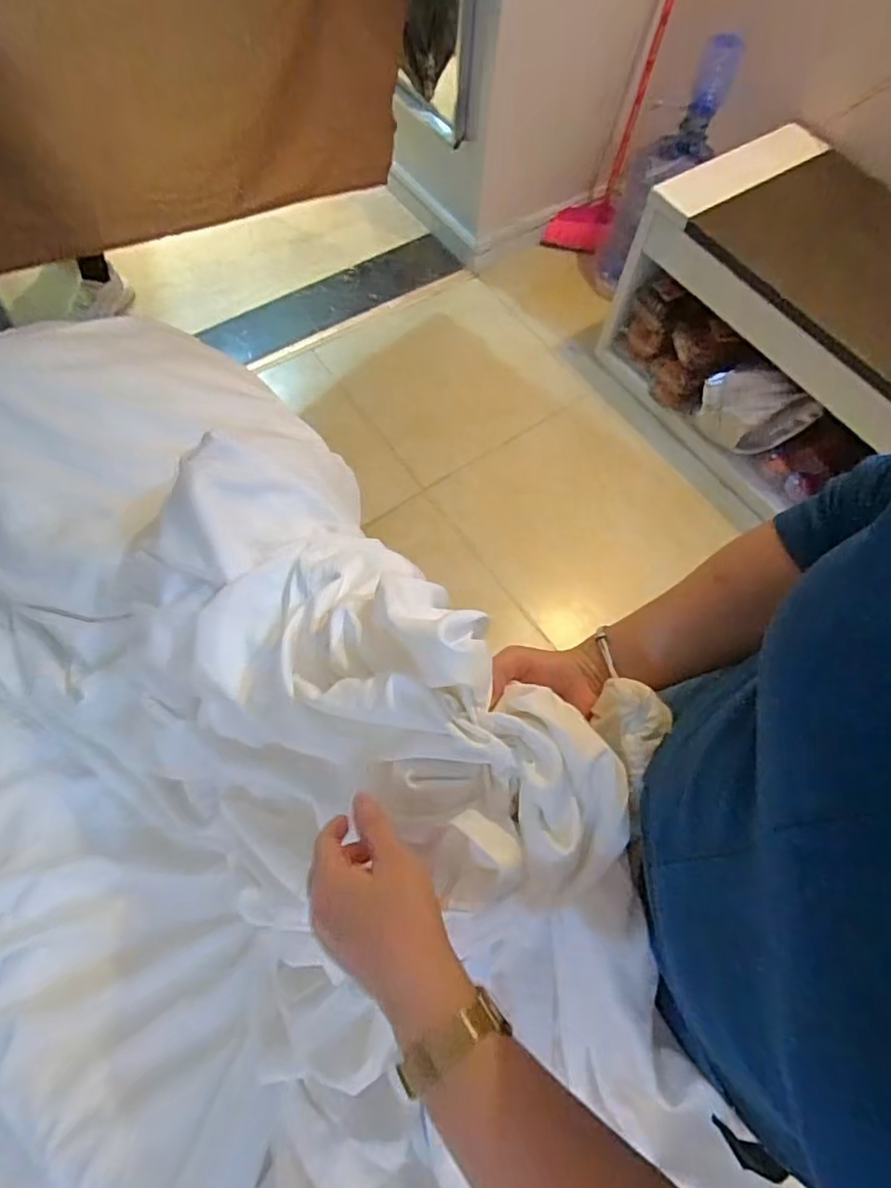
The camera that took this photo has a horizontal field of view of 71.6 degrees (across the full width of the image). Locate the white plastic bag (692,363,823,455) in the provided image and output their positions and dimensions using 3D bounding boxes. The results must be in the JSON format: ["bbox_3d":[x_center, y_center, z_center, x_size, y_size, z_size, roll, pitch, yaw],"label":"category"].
[{"bbox_3d":[0.799,-0.467,1.607,0.281,0.172,0.130,22,67,6],"label":"white plastic bag"}]

